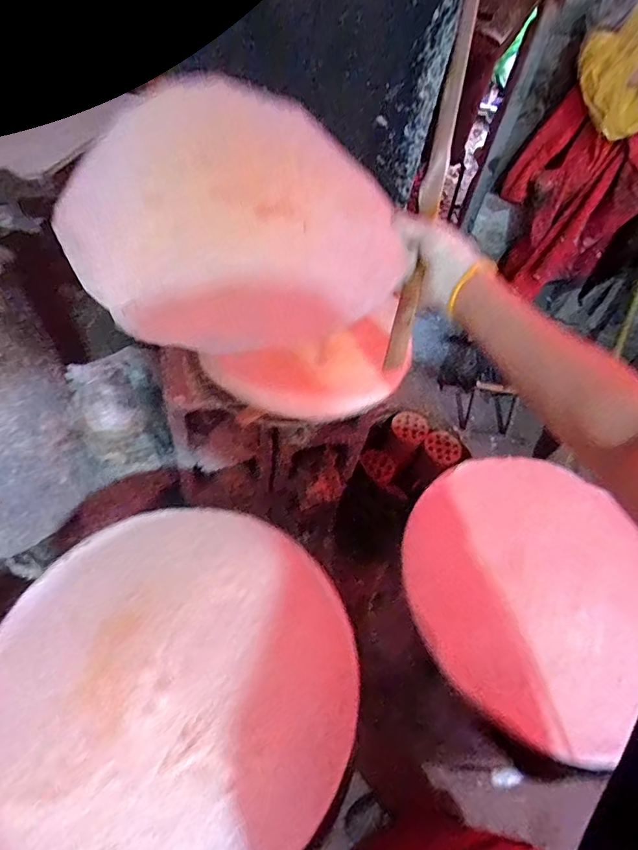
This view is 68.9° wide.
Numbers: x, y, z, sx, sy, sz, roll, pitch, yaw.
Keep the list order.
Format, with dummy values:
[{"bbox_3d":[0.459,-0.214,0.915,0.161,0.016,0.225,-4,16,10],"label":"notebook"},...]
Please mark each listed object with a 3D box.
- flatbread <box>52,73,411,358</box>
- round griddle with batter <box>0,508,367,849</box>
[{"bbox_3d":[-0.091,-0.222,0.490,0.317,0.036,0.331,4,71,-11],"label":"flatbread"},{"bbox_3d":[-0.148,0.259,0.478,0.366,0.024,0.356,4,52,-5],"label":"round griddle with batter"}]

